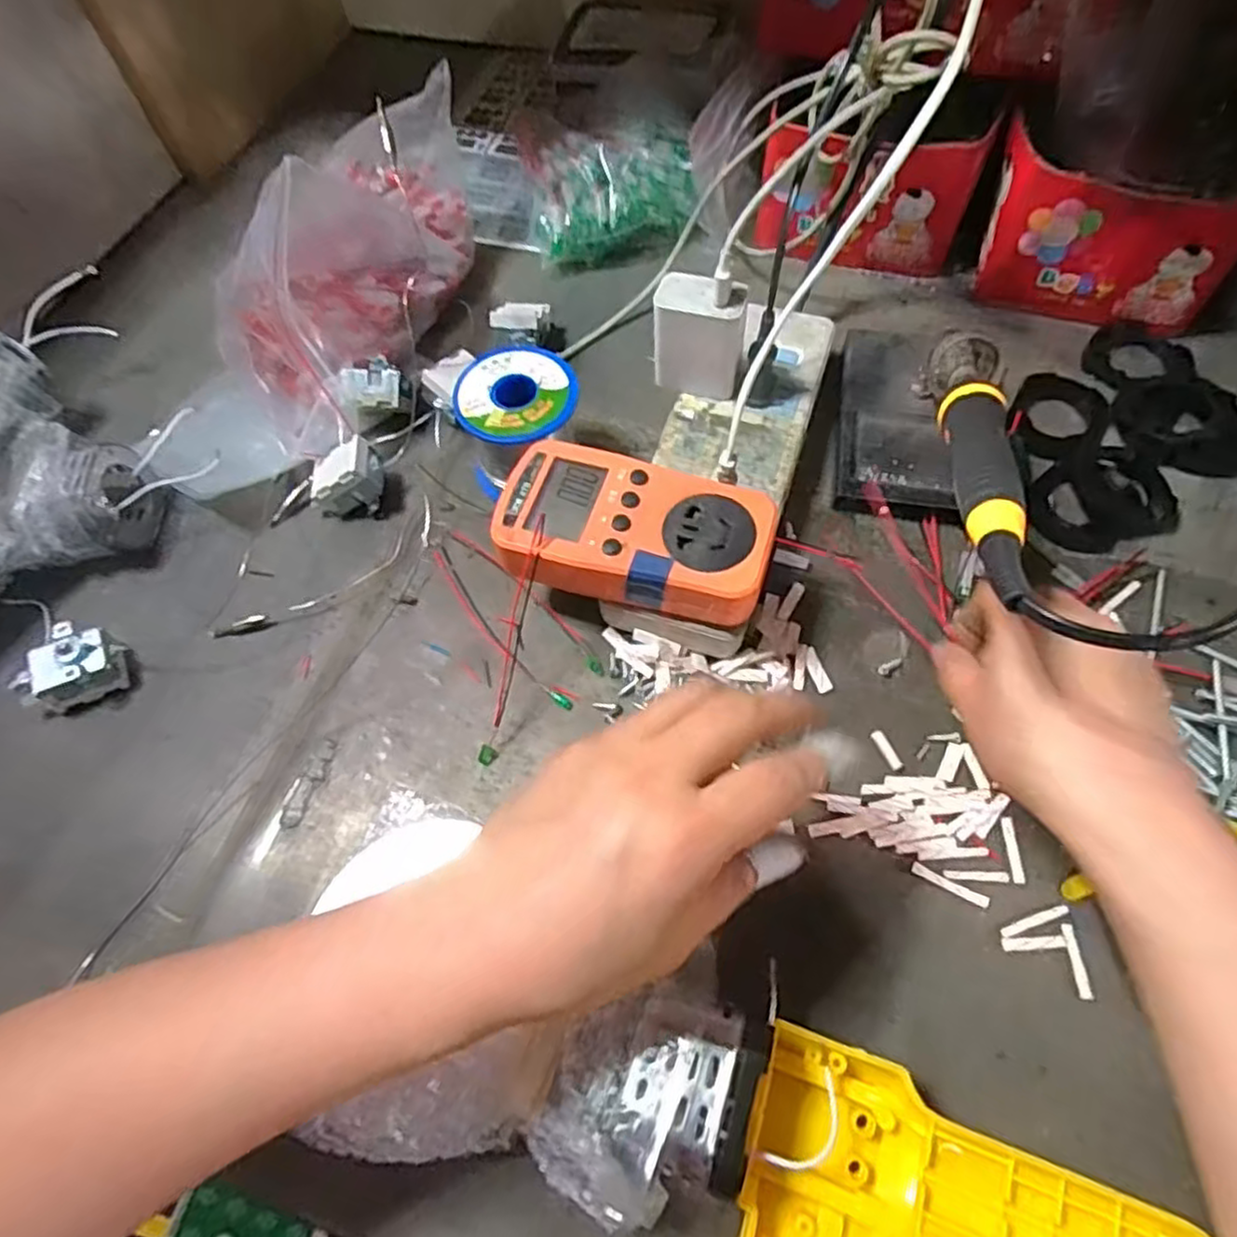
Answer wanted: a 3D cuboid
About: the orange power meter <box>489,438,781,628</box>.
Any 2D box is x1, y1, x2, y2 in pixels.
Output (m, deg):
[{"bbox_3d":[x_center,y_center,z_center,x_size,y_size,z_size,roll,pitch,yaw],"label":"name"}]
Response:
[{"bbox_3d":[0.007,-0.041,0.338,0.126,0.028,0.069,15,66,11],"label":"orange power meter"}]

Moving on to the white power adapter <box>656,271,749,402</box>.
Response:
[{"bbox_3d":[0.045,-0.154,0.391,0.046,0.056,0.031,9,65,8],"label":"white power adapter"}]

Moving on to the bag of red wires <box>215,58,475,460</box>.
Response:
[{"bbox_3d":[-0.158,-0.221,0.436,0.080,0.122,0.235,25,68,15],"label":"bag of red wires"}]

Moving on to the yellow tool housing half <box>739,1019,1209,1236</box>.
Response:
[{"bbox_3d":[0.112,0.229,0.239,0.150,0.038,0.120,16,66,11],"label":"yellow tool housing half"}]

